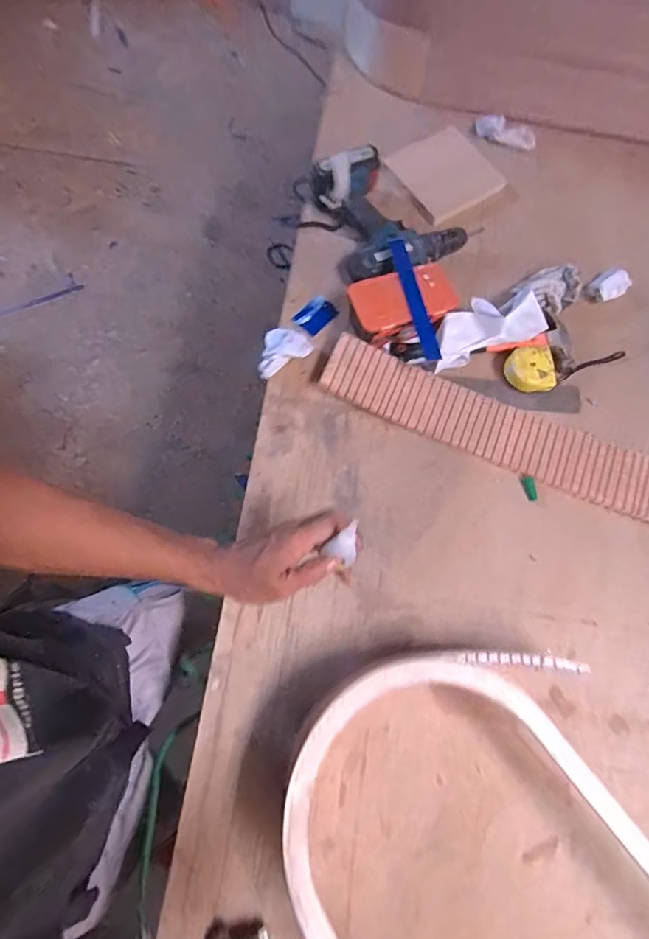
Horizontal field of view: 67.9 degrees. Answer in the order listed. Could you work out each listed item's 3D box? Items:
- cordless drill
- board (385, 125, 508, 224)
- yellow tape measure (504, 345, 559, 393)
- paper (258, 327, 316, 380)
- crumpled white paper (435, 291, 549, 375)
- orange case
[{"bbox_3d":[0.100,-0.402,0.760,0.213,0.075,0.213,-25,75,-8],"label":"cordless drill"},{"bbox_3d":[0.208,-0.515,0.838,0.163,0.024,0.152,-31,76,-10],"label":"board"},{"bbox_3d":[0.301,-0.146,0.707,0.067,0.026,0.066,-7,73,-3],"label":"yellow tape measure"},{"bbox_3d":[-0.061,-0.178,0.709,0.089,0.033,0.063,-23,75,-7],"label":"paper"},{"bbox_3d":[0.241,-0.213,0.712,0.176,0.044,0.080,-19,74,-6],"label":"crumpled white paper"},{"bbox_3d":[0.113,-0.241,0.707,0.158,0.065,0.092,-18,74,-9],"label":"orange case"}]

